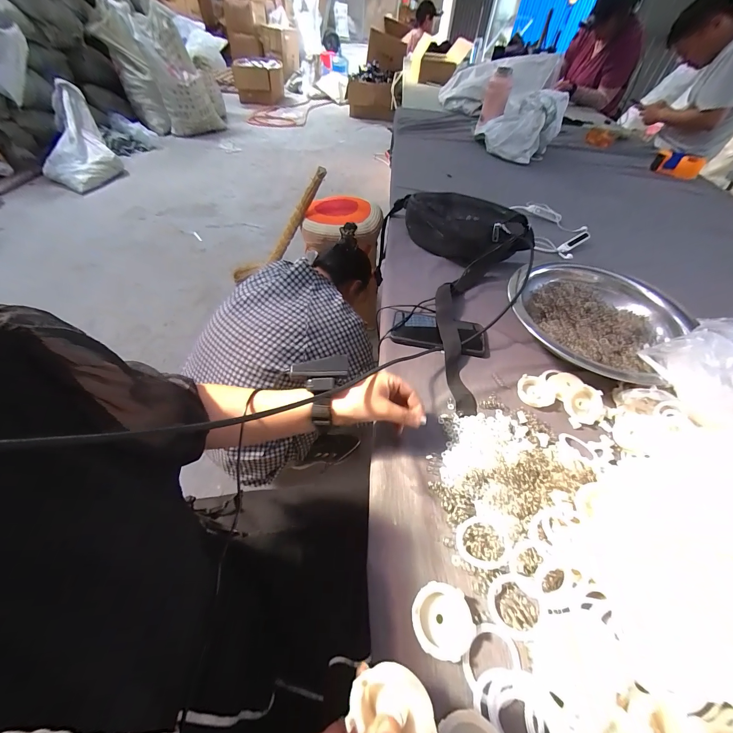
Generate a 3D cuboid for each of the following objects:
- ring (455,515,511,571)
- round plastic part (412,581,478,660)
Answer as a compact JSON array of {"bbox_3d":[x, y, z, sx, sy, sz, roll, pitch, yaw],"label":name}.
[{"bbox_3d":[0.128,0.193,0.338,0.055,0.007,0.053,-7,36,5],"label":"ring"},{"bbox_3d":[0.071,0.238,0.290,0.054,0.017,0.054,2,51,-2],"label":"round plastic part"}]

